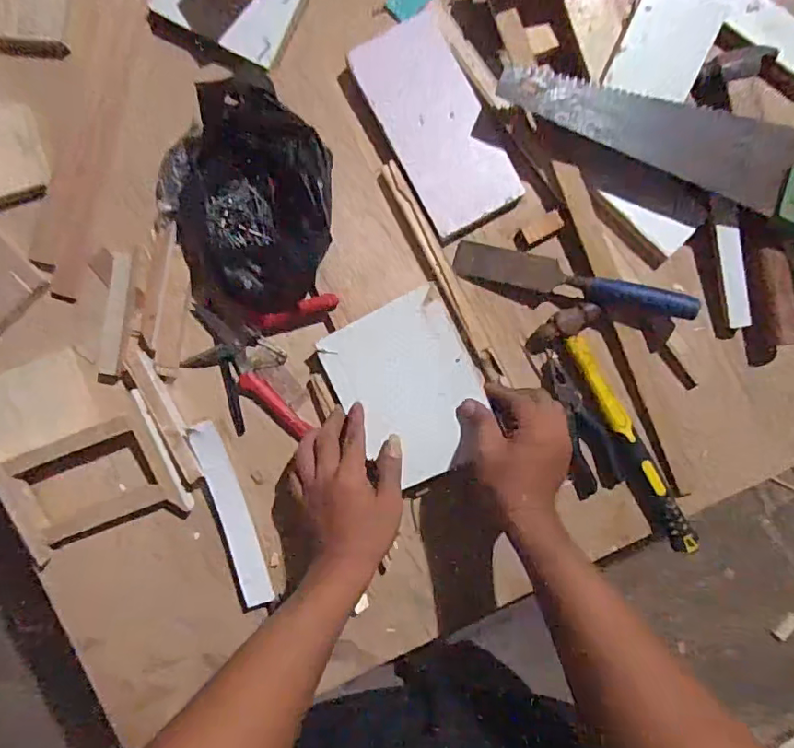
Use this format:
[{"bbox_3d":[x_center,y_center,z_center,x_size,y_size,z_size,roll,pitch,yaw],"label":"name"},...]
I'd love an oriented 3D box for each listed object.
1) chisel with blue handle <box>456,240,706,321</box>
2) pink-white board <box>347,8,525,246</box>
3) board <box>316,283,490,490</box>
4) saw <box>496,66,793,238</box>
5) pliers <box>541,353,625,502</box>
[{"bbox_3d":[0.187,-0.097,0.549,0.252,0.039,0.037,14,91,1],"label":"chisel with blue handle"},{"bbox_3d":[0.041,-0.261,0.552,0.105,0.014,0.221,-27,90,1],"label":"pink-white board"},{"bbox_3d":[0.014,0.018,0.540,0.141,0.008,0.171,-27,90,15],"label":"board"},{"bbox_3d":[0.320,-0.243,0.551,0.440,0.037,0.106,25,91,0],"label":"saw"},{"bbox_3d":[0.201,0.054,0.582,0.050,0.017,0.160,-19,91,1],"label":"pliers"}]

